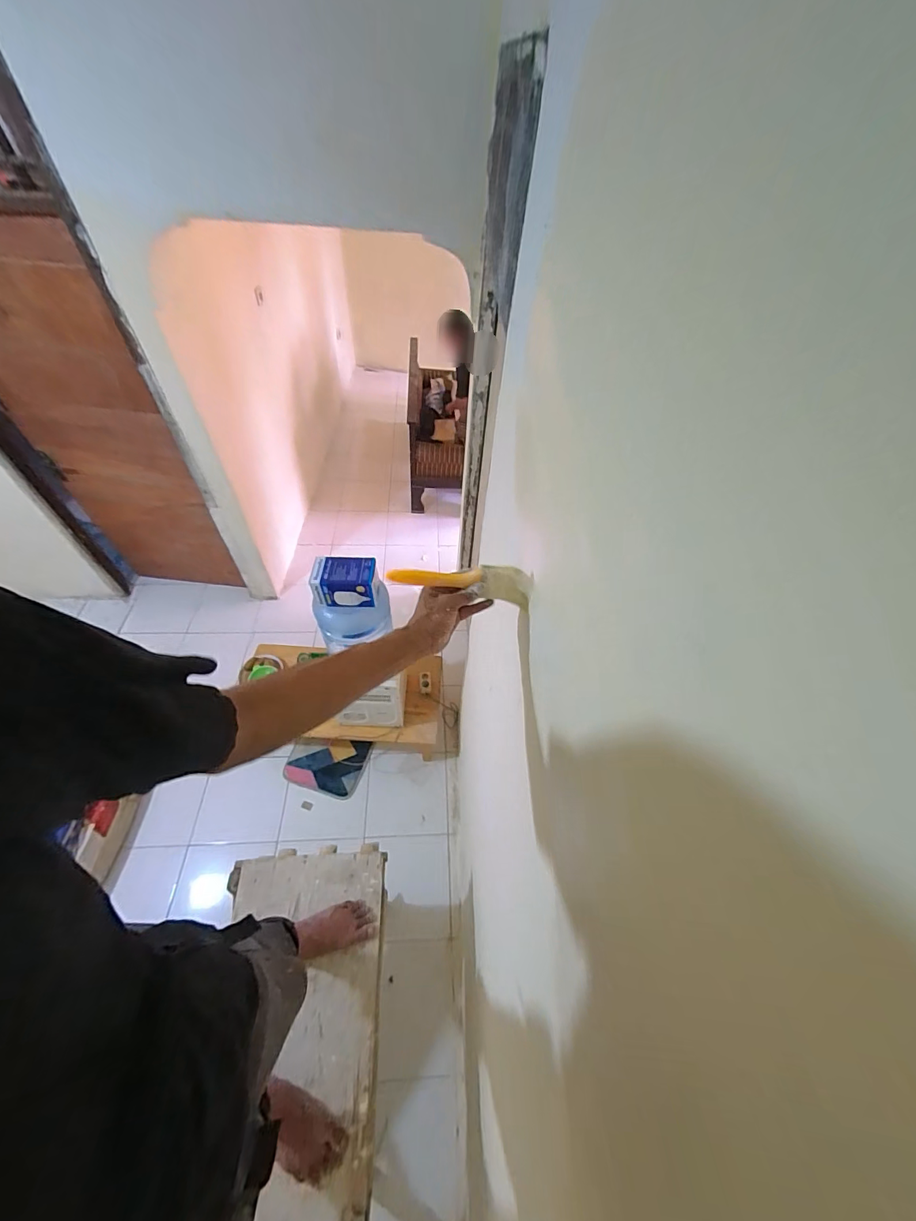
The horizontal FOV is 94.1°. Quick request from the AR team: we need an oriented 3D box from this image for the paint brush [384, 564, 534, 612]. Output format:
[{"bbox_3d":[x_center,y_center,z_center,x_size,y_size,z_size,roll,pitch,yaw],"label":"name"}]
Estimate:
[{"bbox_3d":[0.005,-0.041,0.600,0.199,0.061,0.021,5,52,-4],"label":"paint brush"}]

